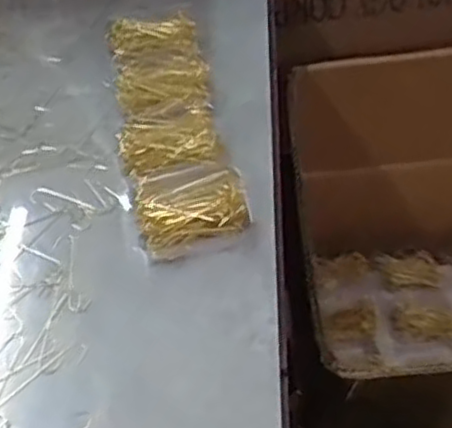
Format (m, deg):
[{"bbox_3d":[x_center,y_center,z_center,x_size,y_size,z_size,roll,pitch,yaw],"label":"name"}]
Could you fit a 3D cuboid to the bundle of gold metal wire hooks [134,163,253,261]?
[{"bbox_3d":[-0.024,-0.008,0.479,0.071,0.018,0.068,-15,51,-7],"label":"bundle of gold metal wire hooks"}]

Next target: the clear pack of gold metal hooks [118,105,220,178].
[{"bbox_3d":[-0.042,-0.057,0.512,0.067,0.008,0.057,-7,50,0],"label":"clear pack of gold metal hooks"}]

